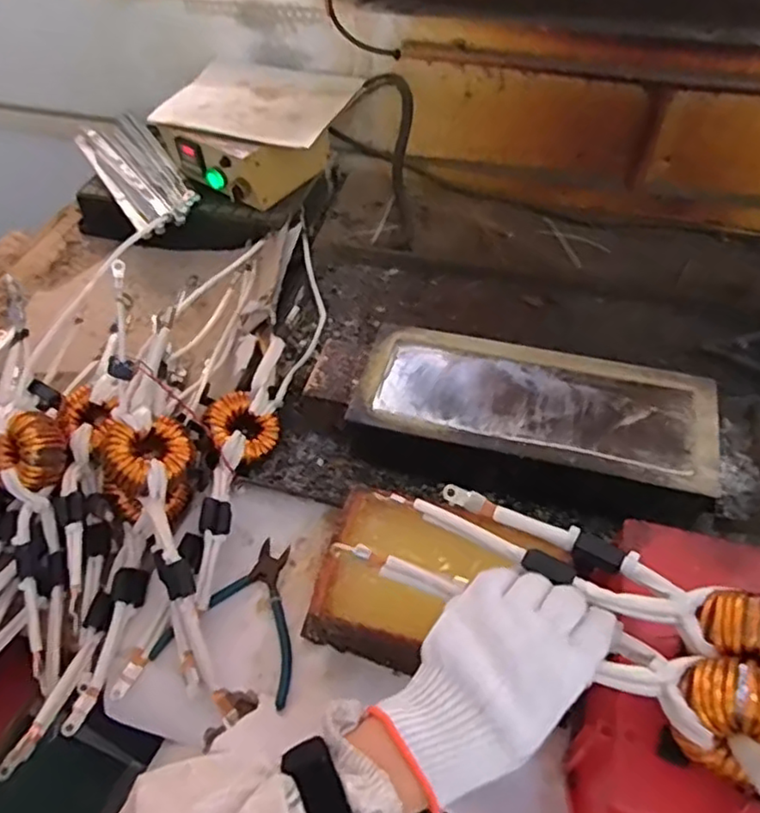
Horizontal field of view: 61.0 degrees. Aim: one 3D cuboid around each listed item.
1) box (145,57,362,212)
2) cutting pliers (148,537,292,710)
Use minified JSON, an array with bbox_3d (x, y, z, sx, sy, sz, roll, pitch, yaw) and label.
[{"bbox_3d":[-0.180,-0.408,0.948,0.249,0.101,0.225,16,53,15],"label":"box"},{"bbox_3d":[-0.119,0.185,0.588,0.128,0.010,0.134,14,53,13],"label":"cutting pliers"}]

